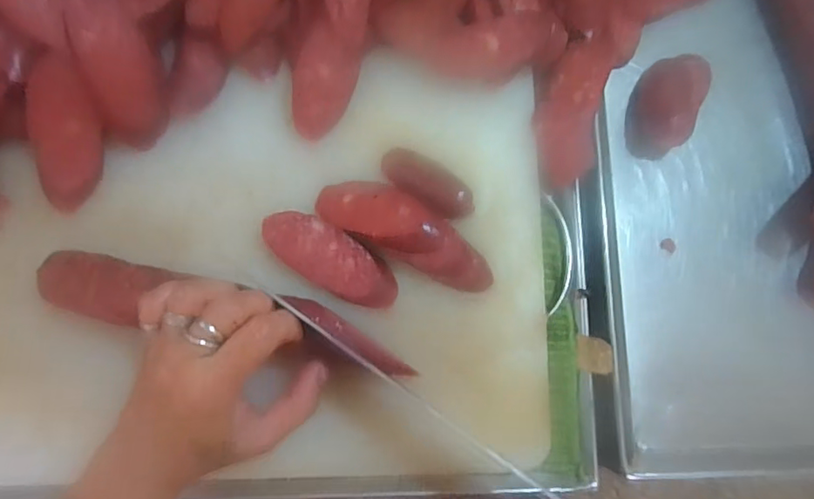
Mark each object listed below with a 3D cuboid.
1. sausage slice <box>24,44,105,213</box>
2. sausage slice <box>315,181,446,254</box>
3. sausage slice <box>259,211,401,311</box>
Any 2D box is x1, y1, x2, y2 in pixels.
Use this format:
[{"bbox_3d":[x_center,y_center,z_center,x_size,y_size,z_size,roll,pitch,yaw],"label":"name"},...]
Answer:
[{"bbox_3d":[-0.213,-0.073,0.349,0.037,0.012,0.096,3,107,-5],"label":"sausage slice"},{"bbox_3d":[-0.018,-0.024,0.363,0.087,0.015,0.040,21,80,16],"label":"sausage slice"},{"bbox_3d":[-0.049,0.007,0.365,0.094,0.014,0.035,33,78,1],"label":"sausage slice"}]

